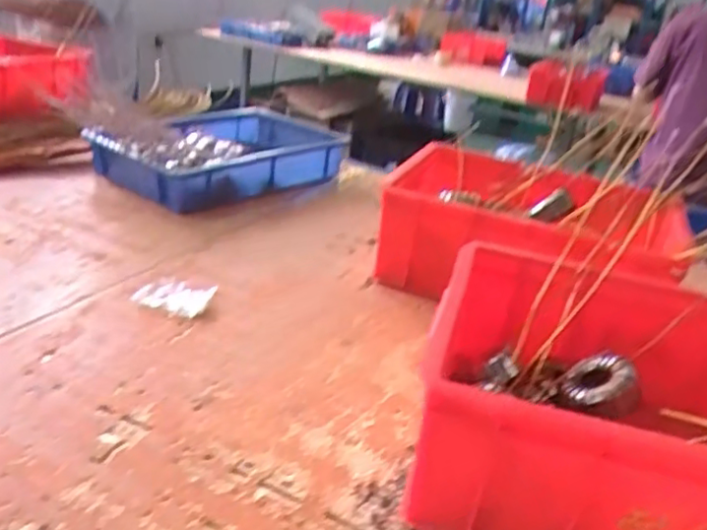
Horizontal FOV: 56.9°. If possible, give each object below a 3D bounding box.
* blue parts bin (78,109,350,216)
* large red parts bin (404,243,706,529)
[{"bbox_3d":[-0.248,-0.210,1.261,0.442,0.099,0.293,-16,34,-41],"label":"blue parts bin"},{"bbox_3d":[0.270,0.133,0.589,0.389,0.163,0.294,13,26,12],"label":"large red parts bin"}]

